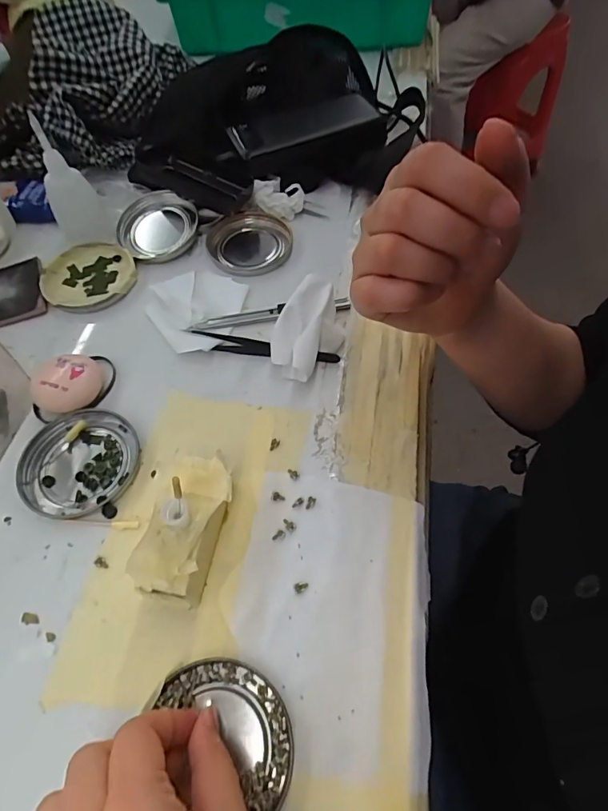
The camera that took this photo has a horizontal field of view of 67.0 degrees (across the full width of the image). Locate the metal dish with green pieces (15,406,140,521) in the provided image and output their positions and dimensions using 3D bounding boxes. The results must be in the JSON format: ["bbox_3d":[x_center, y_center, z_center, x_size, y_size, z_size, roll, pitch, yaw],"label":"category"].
[{"bbox_3d":[-0.155,0.038,0.316,0.077,0.008,0.075,-1,58,1],"label":"metal dish with green pieces"}]

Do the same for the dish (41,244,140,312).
[{"bbox_3d":[-0.193,-0.117,0.409,0.078,0.011,0.082,-1,58,1],"label":"dish"}]

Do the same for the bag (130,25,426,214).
[{"bbox_3d":[-0.019,-0.315,0.486,0.294,0.085,0.245,-6,58,-2],"label":"bag"}]

